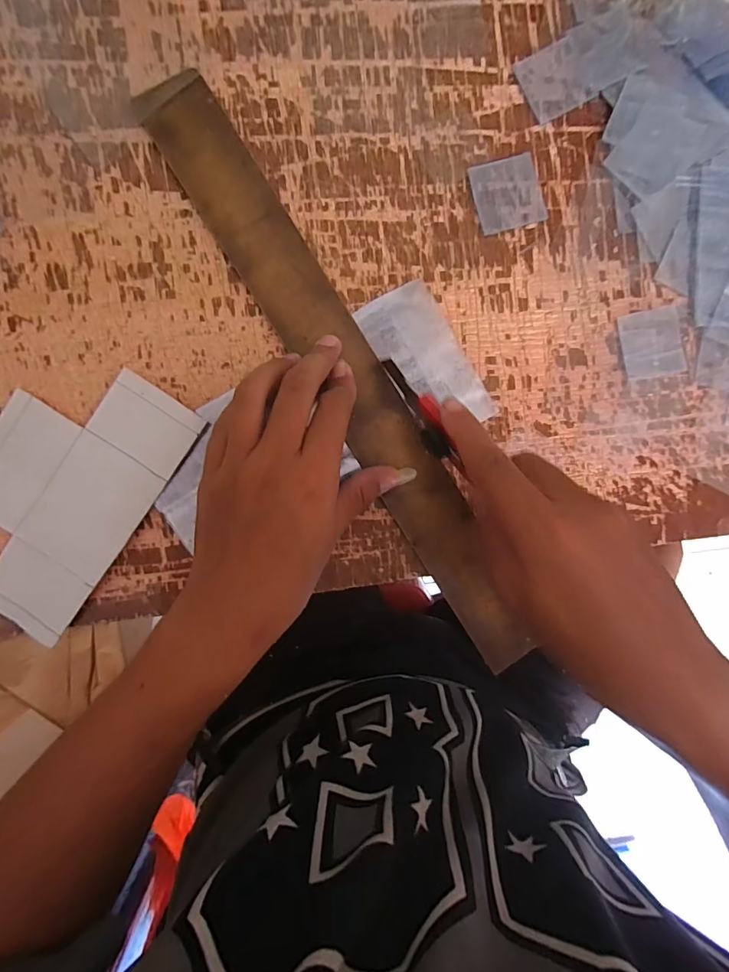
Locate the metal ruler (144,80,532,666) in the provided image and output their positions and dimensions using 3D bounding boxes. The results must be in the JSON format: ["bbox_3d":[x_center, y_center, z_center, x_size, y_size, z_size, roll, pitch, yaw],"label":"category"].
[{"bbox_3d":[-0.007,-0.066,0.292,0.046,0.012,0.425,-33,94,-5],"label":"metal ruler"}]

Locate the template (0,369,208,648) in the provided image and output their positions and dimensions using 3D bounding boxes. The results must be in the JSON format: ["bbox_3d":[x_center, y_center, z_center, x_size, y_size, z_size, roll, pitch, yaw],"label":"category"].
[{"bbox_3d":[-0.188,0.001,0.275,0.102,0.006,0.166,34,87,-5],"label":"template"}]

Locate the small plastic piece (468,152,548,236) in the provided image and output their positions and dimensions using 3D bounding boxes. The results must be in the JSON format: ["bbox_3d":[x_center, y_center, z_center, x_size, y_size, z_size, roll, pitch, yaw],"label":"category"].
[{"bbox_3d":[0.099,-0.200,0.306,0.048,0.004,0.046,-18,91,-6],"label":"small plastic piece"}]

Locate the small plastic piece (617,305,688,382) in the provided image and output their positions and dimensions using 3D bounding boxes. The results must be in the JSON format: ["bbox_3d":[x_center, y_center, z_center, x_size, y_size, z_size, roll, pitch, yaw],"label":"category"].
[{"bbox_3d":[0.205,-0.101,0.317,0.047,0.004,0.047,-11,91,-6],"label":"small plastic piece"}]

